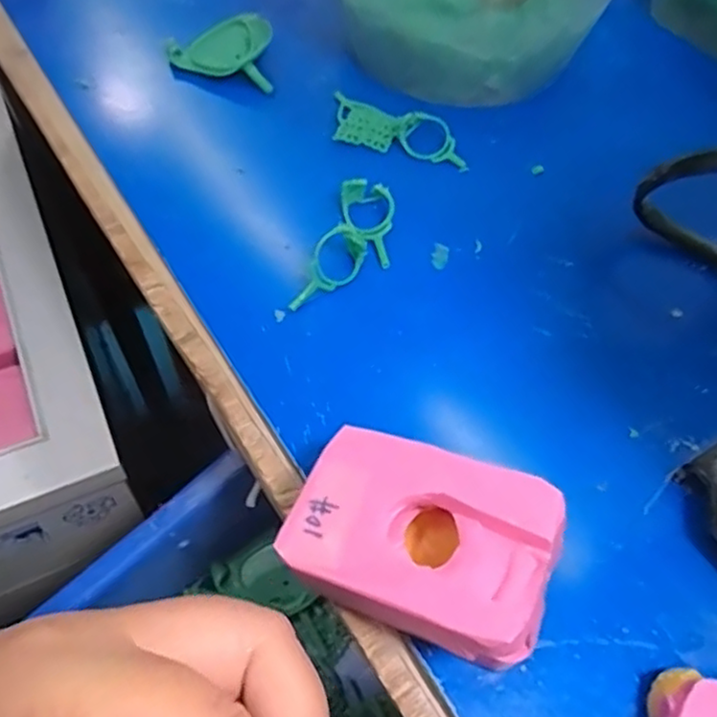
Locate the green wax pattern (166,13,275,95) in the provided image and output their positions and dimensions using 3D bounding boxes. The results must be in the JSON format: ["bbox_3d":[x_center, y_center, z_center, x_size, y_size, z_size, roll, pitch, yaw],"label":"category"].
[{"bbox_3d":[-0.070,-0.155,0.343,0.052,0.020,0.045,-8,57,-8],"label":"green wax pattern"}]

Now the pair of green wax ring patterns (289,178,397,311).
[{"bbox_3d":[-0.002,-0.046,0.277,0.028,0.014,0.068,16,57,8],"label":"pair of green wax ring patterns"}]

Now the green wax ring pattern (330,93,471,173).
[{"bbox_3d":[0.020,-0.111,0.324,0.067,0.010,0.031,12,57,5],"label":"green wax ring pattern"}]

